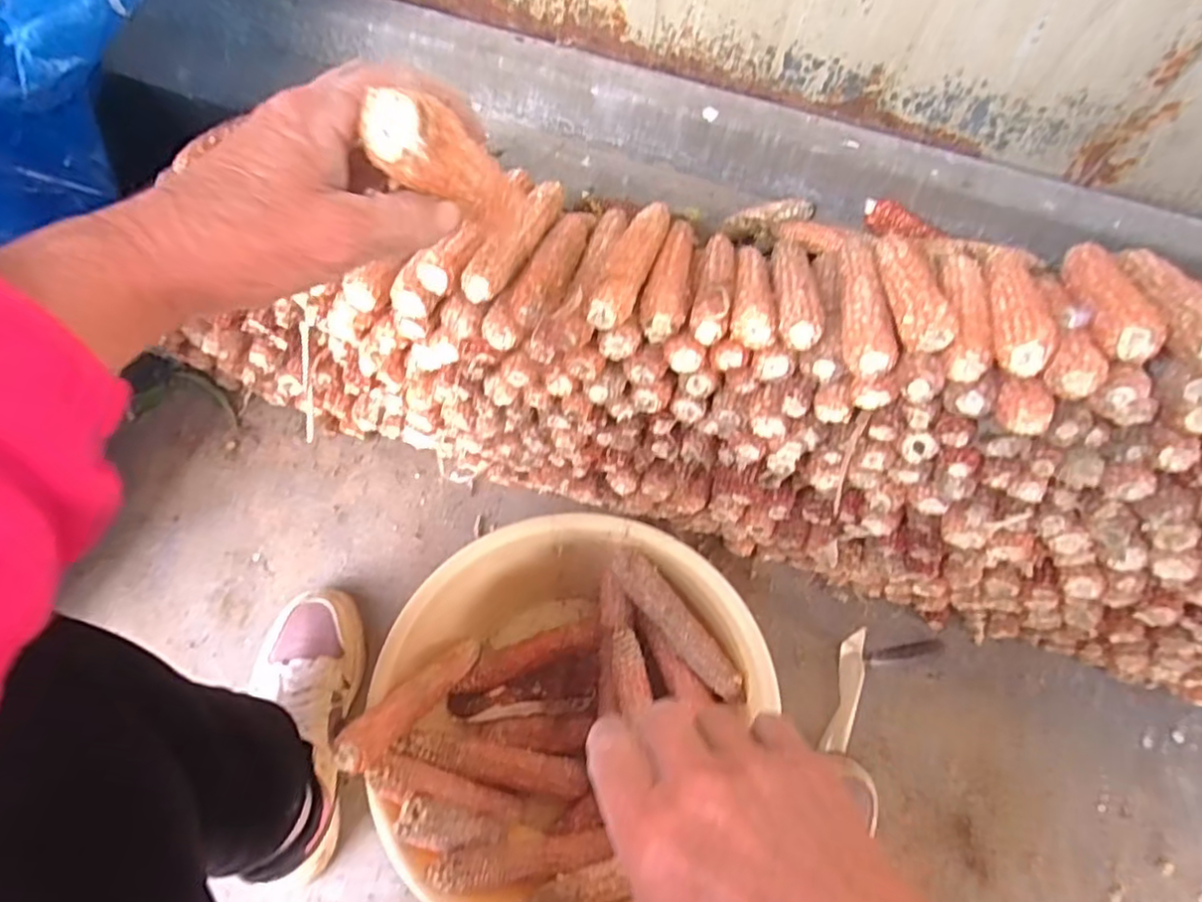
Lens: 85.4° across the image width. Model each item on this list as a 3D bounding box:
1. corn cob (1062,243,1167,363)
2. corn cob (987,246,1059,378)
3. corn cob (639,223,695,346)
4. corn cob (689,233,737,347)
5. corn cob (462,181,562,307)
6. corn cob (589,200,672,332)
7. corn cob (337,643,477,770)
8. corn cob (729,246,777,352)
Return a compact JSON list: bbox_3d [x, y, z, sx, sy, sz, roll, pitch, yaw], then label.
[{"bbox_3d":[0.326,-0.103,0.419,0.033,0.024,0.154,23,40,7],"label":"corn cob"},{"bbox_3d":[0.271,-0.099,0.424,0.030,0.028,0.145,22,46,6],"label":"corn cob"},{"bbox_3d":[0.054,-0.136,0.494,0.031,0.024,0.159,12,45,3],"label":"corn cob"},{"bbox_3d":[0.086,-0.128,0.490,0.027,0.027,0.133,13,46,3],"label":"corn cob"},{"bbox_3d":[-0.058,-0.158,0.470,0.026,0.024,0.144,20,50,5],"label":"corn cob"},{"bbox_3d":[0.026,-0.145,0.483,0.028,0.021,0.174,18,46,5],"label":"corn cob"},{"bbox_3d":[-0.152,0.205,0.542,0.032,0.167,0.024,38,113,12],"label":"corn cob"},{"bbox_3d":[0.112,-0.122,0.485,0.029,0.027,0.131,10,43,2],"label":"corn cob"}]

